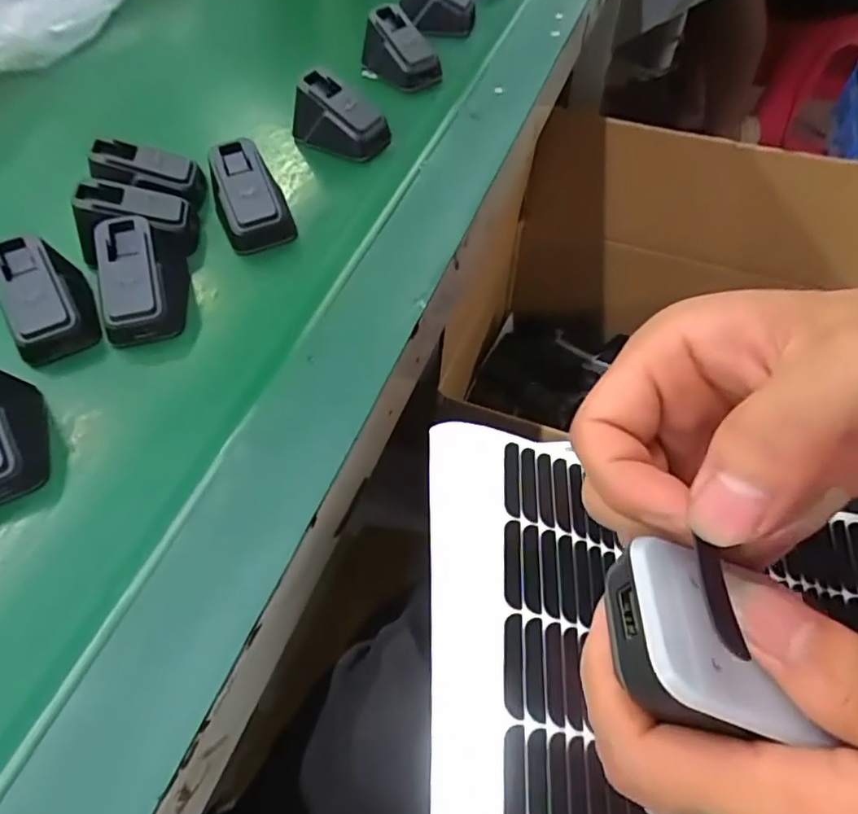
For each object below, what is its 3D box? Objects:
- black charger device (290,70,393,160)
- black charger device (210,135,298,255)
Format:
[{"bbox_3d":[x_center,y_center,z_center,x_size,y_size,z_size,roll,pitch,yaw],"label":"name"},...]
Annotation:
[{"bbox_3d":[-0.067,-0.214,0.426,0.071,0.040,0.039,27,61,20],"label":"black charger device"},{"bbox_3d":[-0.118,-0.136,0.375,0.042,0.041,0.063,-22,57,-12],"label":"black charger device"}]

